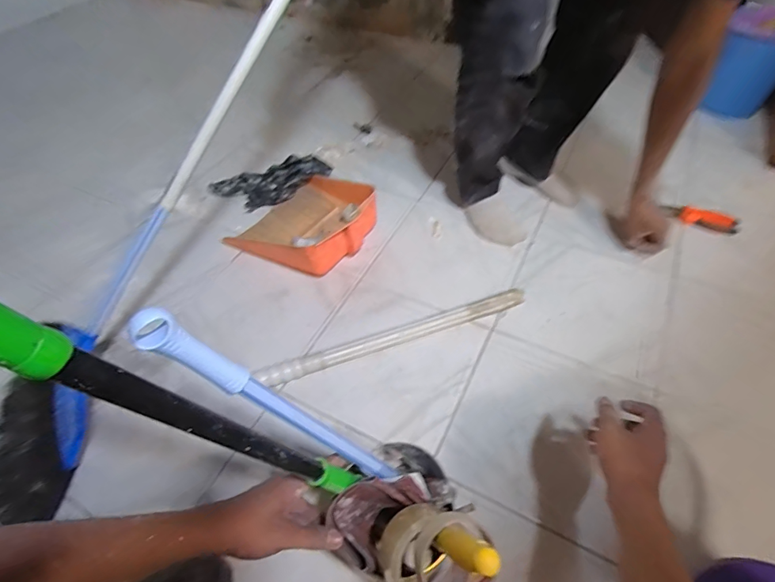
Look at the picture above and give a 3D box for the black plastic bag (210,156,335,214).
[{"bbox_3d":[-0.308,-0.281,1.113,0.326,0.071,0.114,-9,51,-4],"label":"black plastic bag"}]

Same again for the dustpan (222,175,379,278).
[{"bbox_3d":[-0.183,-0.179,0.994,0.299,0.124,0.299,27,57,22],"label":"dustpan"}]

